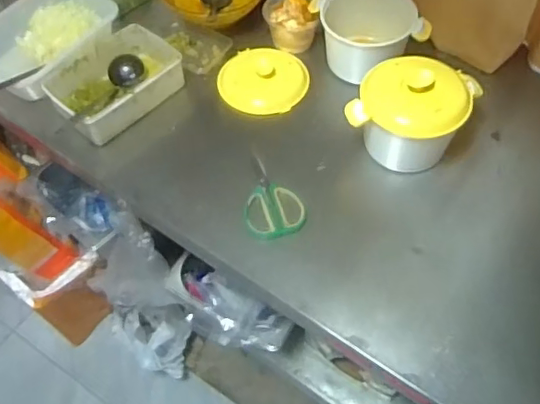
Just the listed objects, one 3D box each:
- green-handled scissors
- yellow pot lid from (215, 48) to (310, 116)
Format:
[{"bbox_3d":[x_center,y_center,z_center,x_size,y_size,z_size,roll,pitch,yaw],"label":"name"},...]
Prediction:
[{"bbox_3d":[0.006,-0.013,0.966,0.099,0.012,0.165,-4,56,-1],"label":"green-handled scissors"},{"bbox_3d":[-0.014,-0.239,1.118,0.173,0.035,0.156,2,56,3],"label":"yellow pot lid"}]

